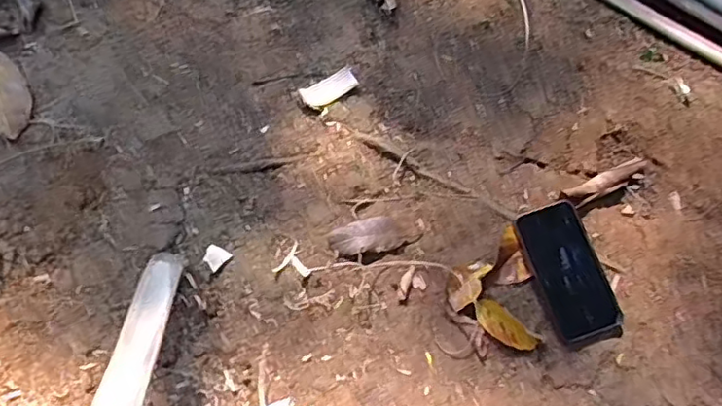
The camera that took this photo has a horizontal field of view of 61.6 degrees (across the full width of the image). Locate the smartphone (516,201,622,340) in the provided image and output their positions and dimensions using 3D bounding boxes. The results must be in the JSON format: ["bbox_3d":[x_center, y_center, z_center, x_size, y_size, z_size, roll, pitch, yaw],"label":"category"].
[{"bbox_3d":[0.230,0.073,0.670,0.072,0.012,0.145,-22,78,1],"label":"smartphone"}]

